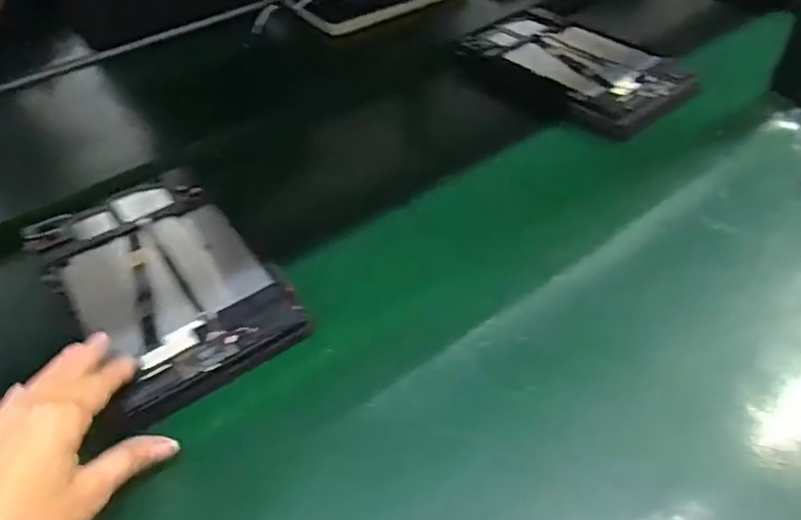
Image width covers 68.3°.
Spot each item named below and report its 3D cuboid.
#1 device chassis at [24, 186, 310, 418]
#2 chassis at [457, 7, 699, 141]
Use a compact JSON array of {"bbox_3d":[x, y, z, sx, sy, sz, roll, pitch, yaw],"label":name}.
[{"bbox_3d":[-0.193,0.011,0.477,0.140,0.027,0.234,-30,49,-24],"label":"device chassis"},{"bbox_3d":[0.196,-0.230,0.690,0.179,0.033,0.266,-34,51,-26],"label":"chassis"}]

